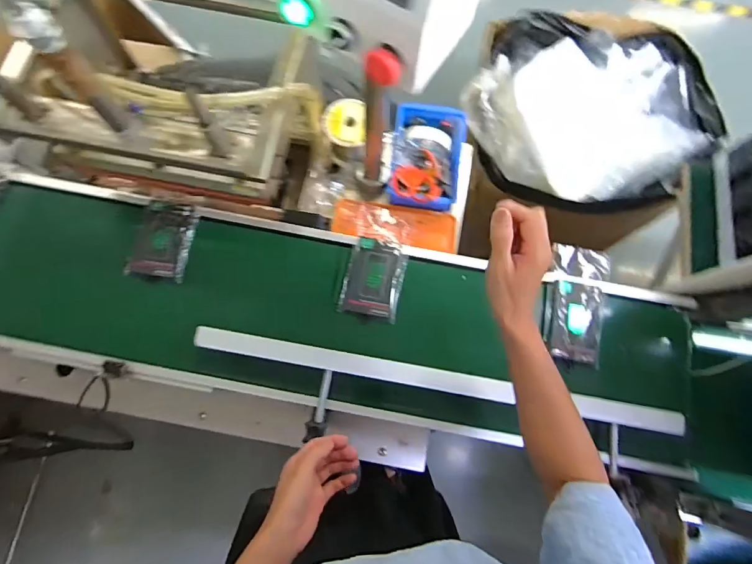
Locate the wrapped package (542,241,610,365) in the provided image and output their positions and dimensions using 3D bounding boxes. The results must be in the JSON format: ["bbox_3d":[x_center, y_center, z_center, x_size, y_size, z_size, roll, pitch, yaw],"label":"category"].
[{"bbox_3d":[0.344,0.033,0.749,0.093,0.039,0.205,13,76,1],"label":"wrapped package"}]

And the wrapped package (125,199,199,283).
[{"bbox_3d":[-0.368,-0.076,0.747,0.096,0.038,0.150,11,76,1],"label":"wrapped package"}]

